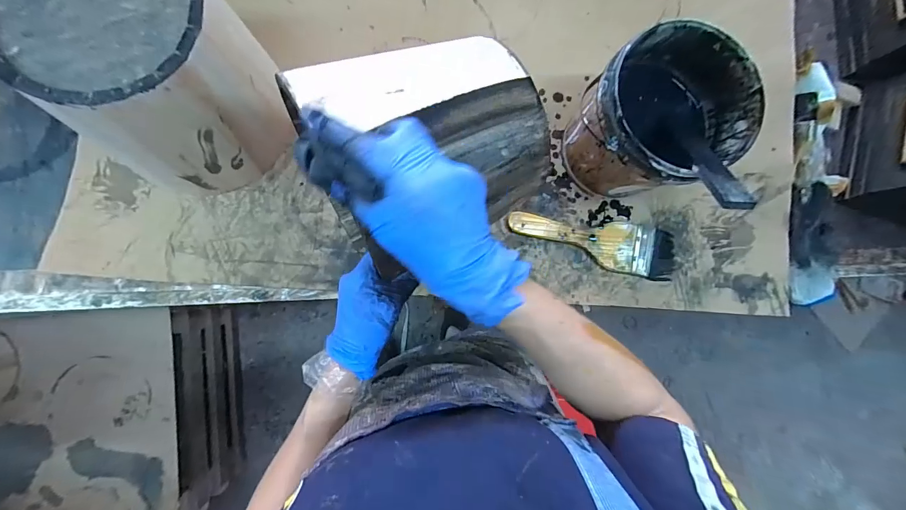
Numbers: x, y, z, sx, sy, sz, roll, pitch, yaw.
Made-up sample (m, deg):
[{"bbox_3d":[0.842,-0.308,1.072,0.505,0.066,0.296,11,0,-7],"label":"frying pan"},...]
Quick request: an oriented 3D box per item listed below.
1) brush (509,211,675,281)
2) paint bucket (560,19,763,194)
[{"bbox_3d":[0.209,-0.021,0.568,0.255,0.013,0.074,12,85,-7],"label":"brush"},{"bbox_3d":[0.254,-0.171,0.507,0.181,0.167,0.169,0,87,-8],"label":"paint bucket"}]

